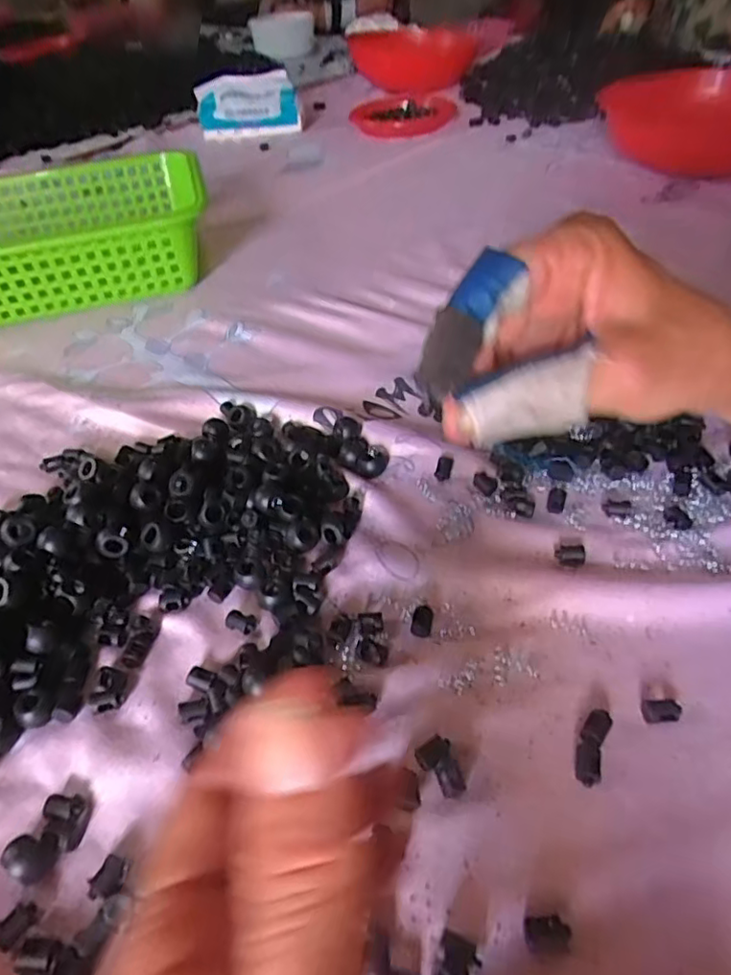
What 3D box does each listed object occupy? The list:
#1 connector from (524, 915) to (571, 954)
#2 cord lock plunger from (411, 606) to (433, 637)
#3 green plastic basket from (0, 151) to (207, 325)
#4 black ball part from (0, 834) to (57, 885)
[{"bbox_3d":[0.062,0.151,0.206,0.015,0.007,0.010,-6,44,-1],"label":"connector"},{"bbox_3d":[0.028,0.065,0.299,0.010,0.005,0.015,5,45,10],"label":"cord lock plunger"},{"bbox_3d":[-0.305,-0.249,0.612,0.279,0.078,0.198,-16,45,-10],"label":"green plastic basket"},{"bbox_3d":[-0.129,0.142,0.233,0.016,0.010,0.014,19,49,22],"label":"black ball part"}]

